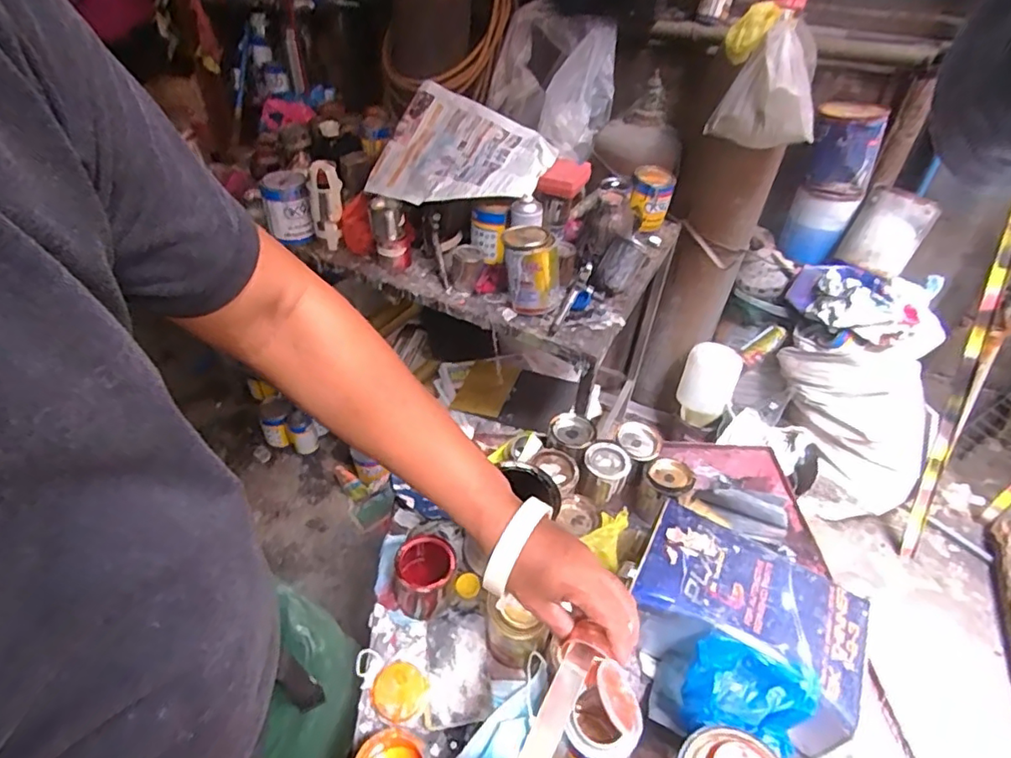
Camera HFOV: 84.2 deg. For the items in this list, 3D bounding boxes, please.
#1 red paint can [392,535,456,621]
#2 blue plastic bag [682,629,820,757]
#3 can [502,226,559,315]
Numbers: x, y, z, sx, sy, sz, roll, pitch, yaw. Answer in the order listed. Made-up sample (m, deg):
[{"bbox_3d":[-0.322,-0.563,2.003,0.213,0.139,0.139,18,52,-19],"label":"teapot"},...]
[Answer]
[{"bbox_3d":[-0.097,0.241,0.676,0.072,0.078,0.064,-19,45,-24],"label":"red paint can"},{"bbox_3d":[0.241,0.314,0.560,0.111,0.088,0.087,8,41,7],"label":"blue plastic bag"},{"bbox_3d":[0.050,-0.212,1.110,0.091,0.147,0.094,1,41,-1],"label":"can"}]

